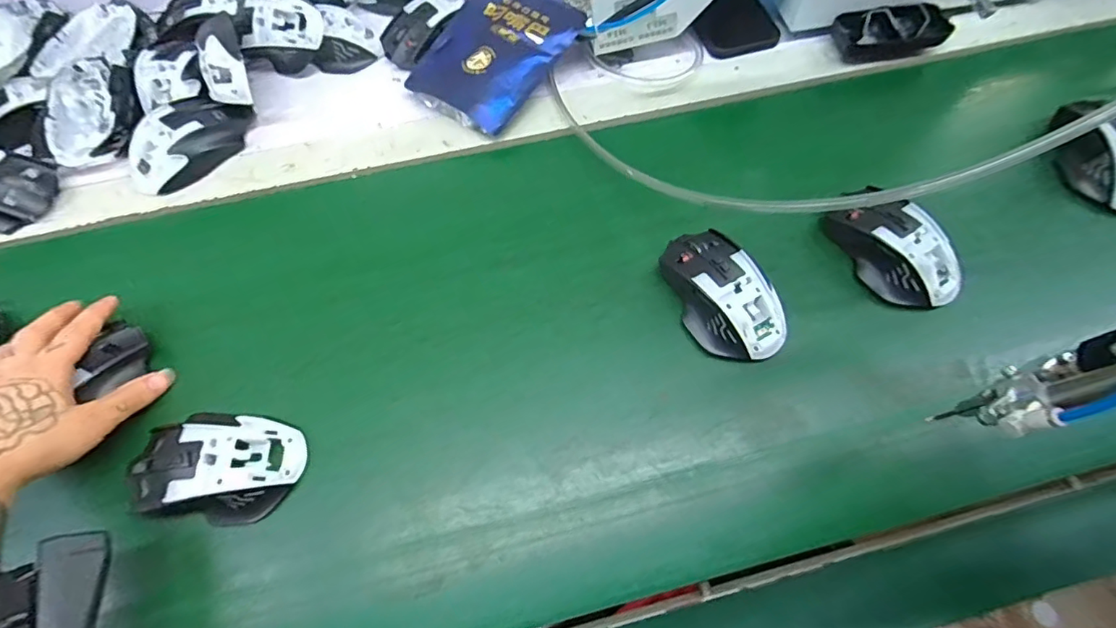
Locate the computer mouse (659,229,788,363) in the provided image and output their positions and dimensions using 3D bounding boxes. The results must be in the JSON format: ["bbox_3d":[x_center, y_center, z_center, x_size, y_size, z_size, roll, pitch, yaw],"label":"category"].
[{"bbox_3d":[0.131,-0.017,0.418,0.067,0.039,0.114,-26,69,-11],"label":"computer mouse"}]

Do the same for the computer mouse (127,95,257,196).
[{"bbox_3d":[-0.352,-0.167,0.494,0.063,0.031,0.115,38,71,15],"label":"computer mouse"}]

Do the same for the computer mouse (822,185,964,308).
[{"bbox_3d":[0.280,-0.054,0.434,0.062,0.043,0.111,-34,71,-15],"label":"computer mouse"}]

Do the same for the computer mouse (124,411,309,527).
[{"bbox_3d":[-0.243,0.107,0.370,0.111,0.035,0.071,3,66,1],"label":"computer mouse"}]

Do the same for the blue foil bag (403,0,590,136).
[{"bbox_3d":[-0.065,-0.259,0.523,0.125,0.050,0.160,36,71,14],"label":"blue foil bag"}]

